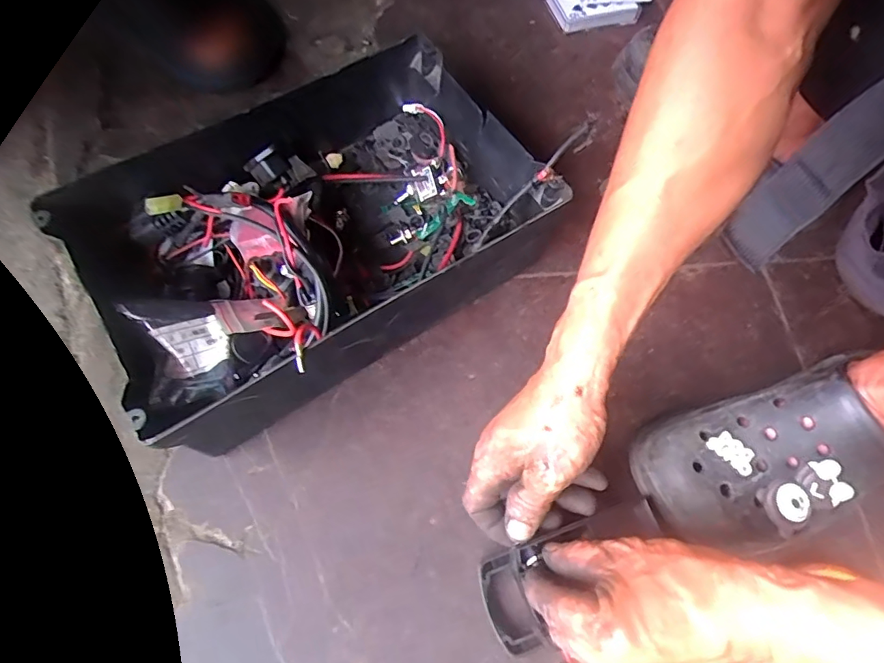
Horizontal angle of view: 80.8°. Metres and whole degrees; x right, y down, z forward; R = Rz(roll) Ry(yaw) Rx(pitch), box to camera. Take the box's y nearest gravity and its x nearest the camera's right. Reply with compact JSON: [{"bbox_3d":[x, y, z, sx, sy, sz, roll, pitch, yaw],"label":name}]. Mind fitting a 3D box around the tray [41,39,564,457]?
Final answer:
[{"bbox_3d":[-0.092,-0.084,0.417,0.308,0.090,0.211,-31,72,-15],"label":"tray"}]

